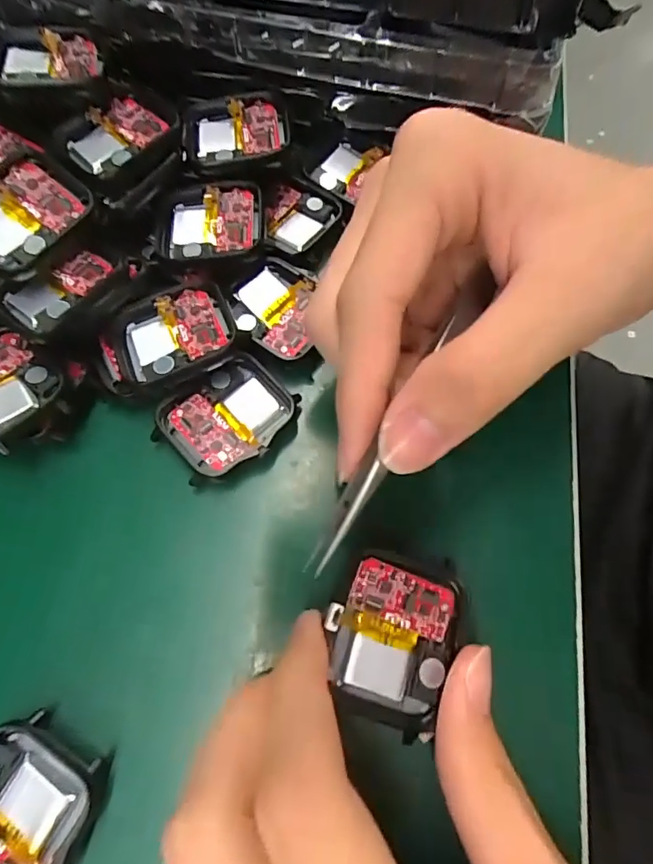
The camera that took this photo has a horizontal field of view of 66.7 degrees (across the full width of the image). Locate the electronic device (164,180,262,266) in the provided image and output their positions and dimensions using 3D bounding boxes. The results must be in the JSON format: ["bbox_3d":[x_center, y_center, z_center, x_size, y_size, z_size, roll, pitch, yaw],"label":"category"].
[{"bbox_3d":[-0.046,-0.082,0.199,0.040,0.013,0.036,-4,68,-2],"label":"electronic device"}]

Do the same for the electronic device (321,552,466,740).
[{"bbox_3d":[0.019,0.057,0.138,0.036,0.014,0.044,19,69,7],"label":"electronic device"}]

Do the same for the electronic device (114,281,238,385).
[{"bbox_3d":[-0.055,-0.036,0.181,0.041,0.007,0.035,-18,69,-7],"label":"electronic device"}]

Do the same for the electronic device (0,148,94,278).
[{"bbox_3d":[-0.107,-0.077,0.177,0.036,0.010,0.043,40,77,3],"label":"electronic device"}]

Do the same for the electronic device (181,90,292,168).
[{"bbox_3d":[-0.038,-0.124,0.206,0.044,0.011,0.038,-2,68,-1],"label":"electronic device"}]

